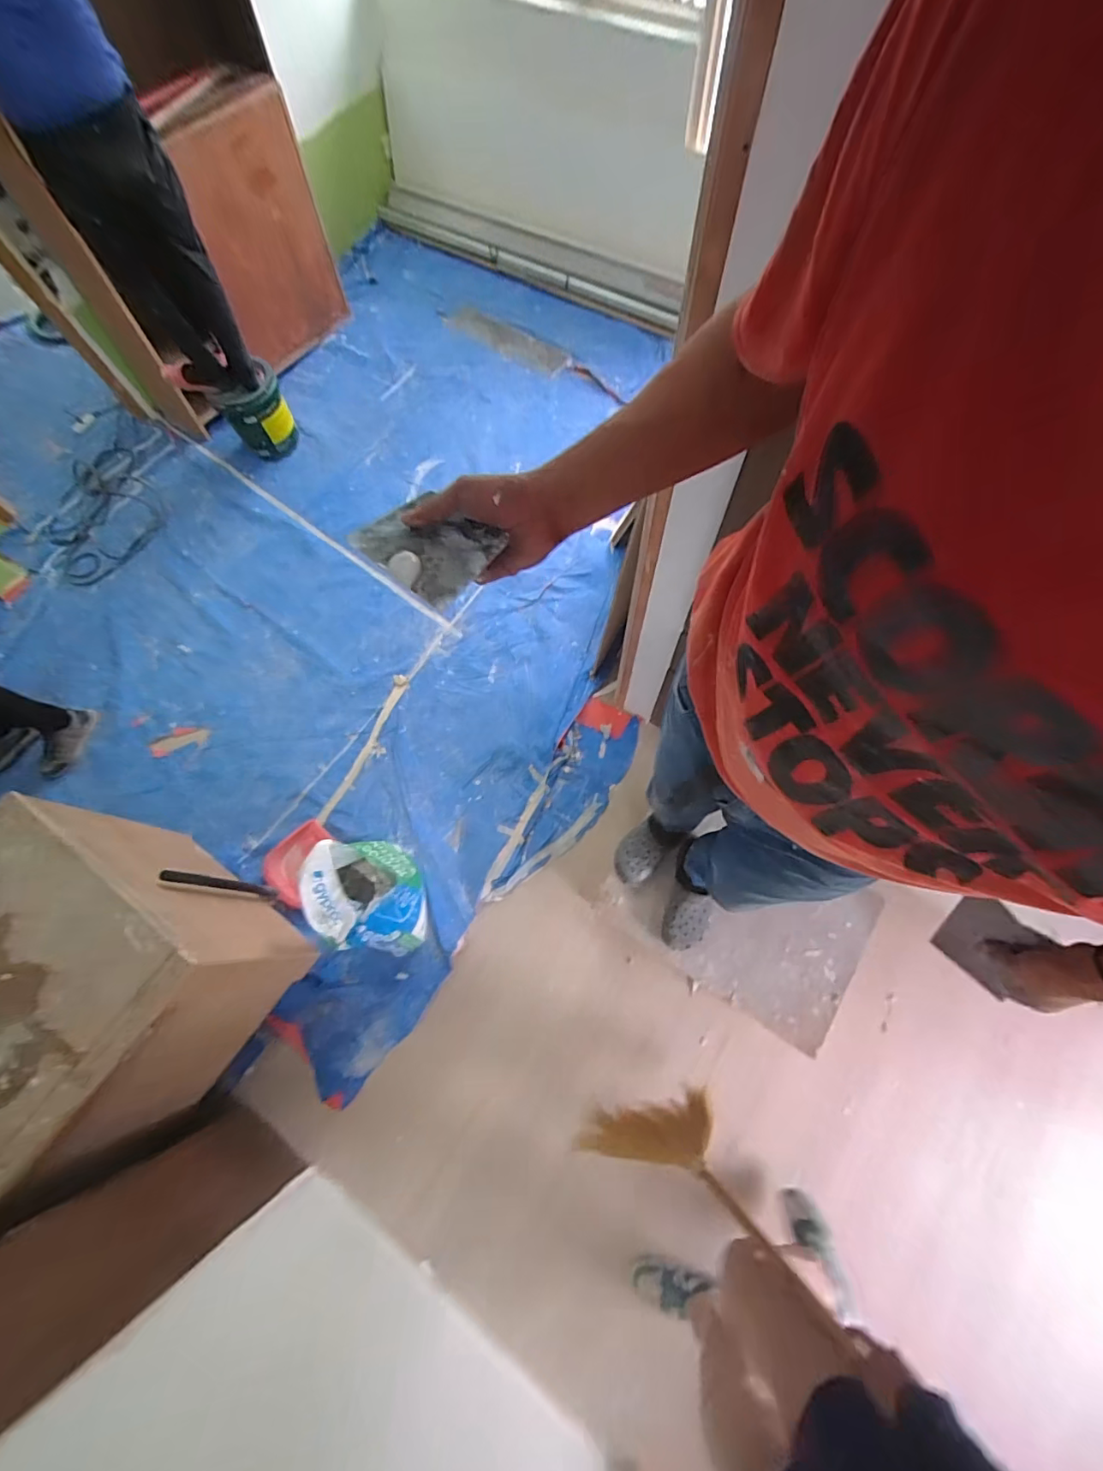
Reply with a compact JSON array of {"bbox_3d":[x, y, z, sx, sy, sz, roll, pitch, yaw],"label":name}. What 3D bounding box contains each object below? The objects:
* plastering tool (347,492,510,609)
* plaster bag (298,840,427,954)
[{"bbox_3d":[-0.110,-0.169,0.467,0.132,0.008,0.083,37,73,25],"label":"plastering tool"},{"bbox_3d":[-0.553,0.515,1.693,0.273,0.447,0.315,-2,69,2],"label":"plaster bag"}]

